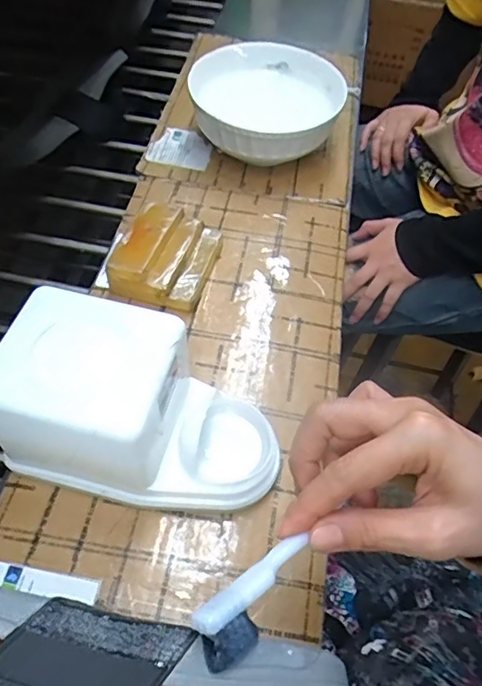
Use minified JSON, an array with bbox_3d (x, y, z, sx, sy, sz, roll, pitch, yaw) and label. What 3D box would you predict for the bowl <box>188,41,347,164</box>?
[{"bbox_3d":[0.033,-0.275,0.647,0.168,0.080,0.178,2,53,-2],"label":"bowl"}]

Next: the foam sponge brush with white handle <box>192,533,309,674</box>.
[{"bbox_3d":[0.006,0.100,0.223,0.022,0.013,0.065,33,44,19],"label":"foam sponge brush with white handle"}]

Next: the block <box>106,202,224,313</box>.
[{"bbox_3d":[-0.071,-0.085,0.520,0.087,0.043,0.104,16,54,8],"label":"block"}]

